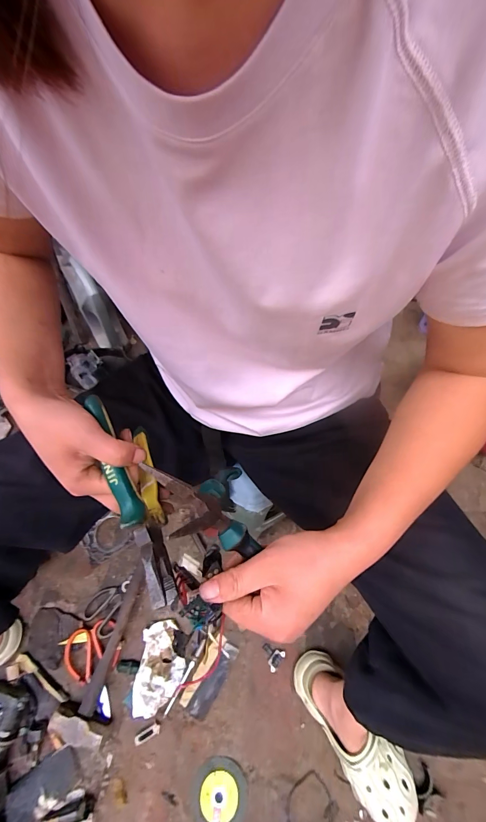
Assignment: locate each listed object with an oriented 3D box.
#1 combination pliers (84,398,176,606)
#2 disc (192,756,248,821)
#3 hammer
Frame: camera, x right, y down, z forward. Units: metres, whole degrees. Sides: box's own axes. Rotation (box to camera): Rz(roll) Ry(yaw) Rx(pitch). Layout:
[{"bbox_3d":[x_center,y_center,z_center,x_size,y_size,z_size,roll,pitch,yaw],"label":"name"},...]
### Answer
[{"bbox_3d":[-0.096,0.078,0.304,0.032,0.079,0.184,-19,69,-12],"label":"combination pliers"},{"bbox_3d":[-0.040,0.685,0.576,0.093,0.010,0.098,1,60,-1],"label":"disc"},{"bbox_3d":[-0.279,0.479,0.662,0.104,0.040,0.289,11,60,5],"label":"hammer"}]

